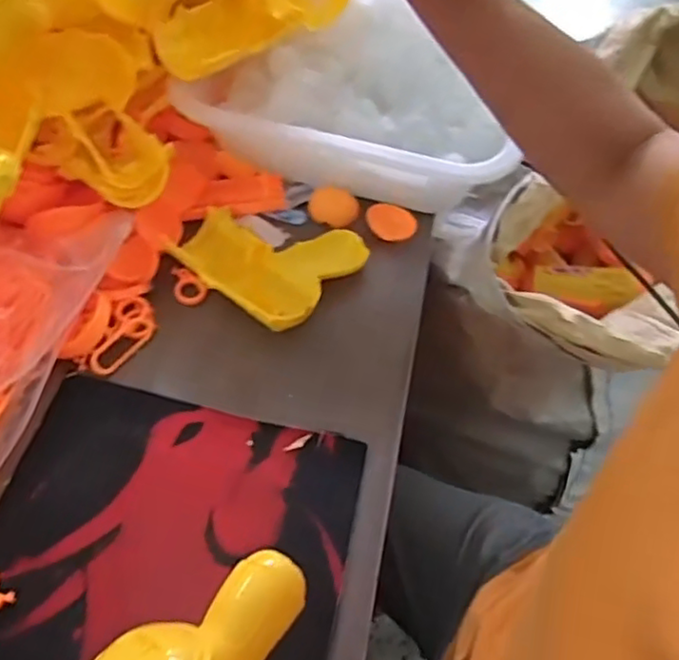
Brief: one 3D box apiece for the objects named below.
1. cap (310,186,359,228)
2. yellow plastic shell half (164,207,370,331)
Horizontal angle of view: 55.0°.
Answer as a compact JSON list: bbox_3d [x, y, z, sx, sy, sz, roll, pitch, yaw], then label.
[{"bbox_3d":[-0.005,-0.107,0.570,0.044,0.012,0.035,24,75,10],"label":"cap"},{"bbox_3d":[-0.058,-0.061,0.525,0.127,0.027,0.111,30,61,13],"label":"yellow plastic shell half"}]

